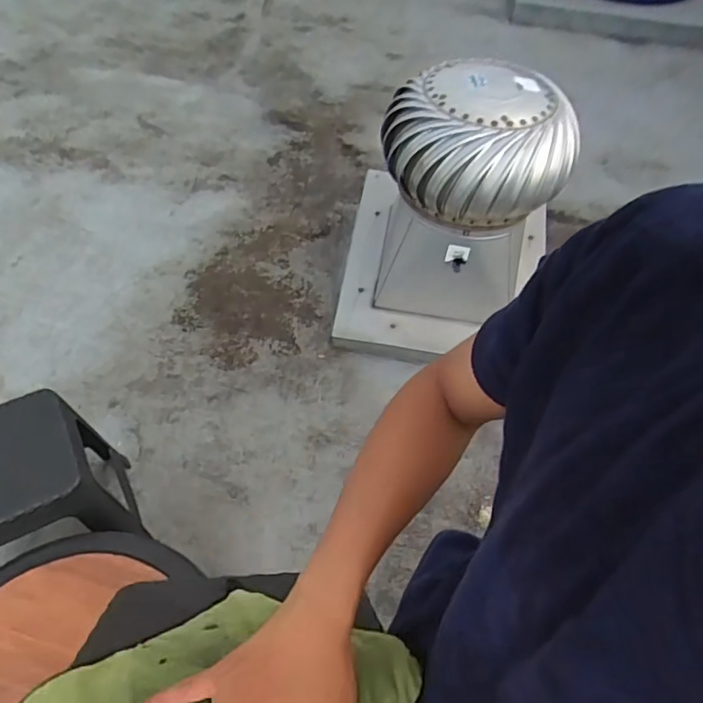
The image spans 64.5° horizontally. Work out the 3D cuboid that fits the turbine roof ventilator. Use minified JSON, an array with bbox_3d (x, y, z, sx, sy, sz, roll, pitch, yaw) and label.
[{"bbox_3d":[0.316,-0.475,1.805,0.625,0.722,0.666,8,54,2],"label":"turbine roof ventilator"}]

